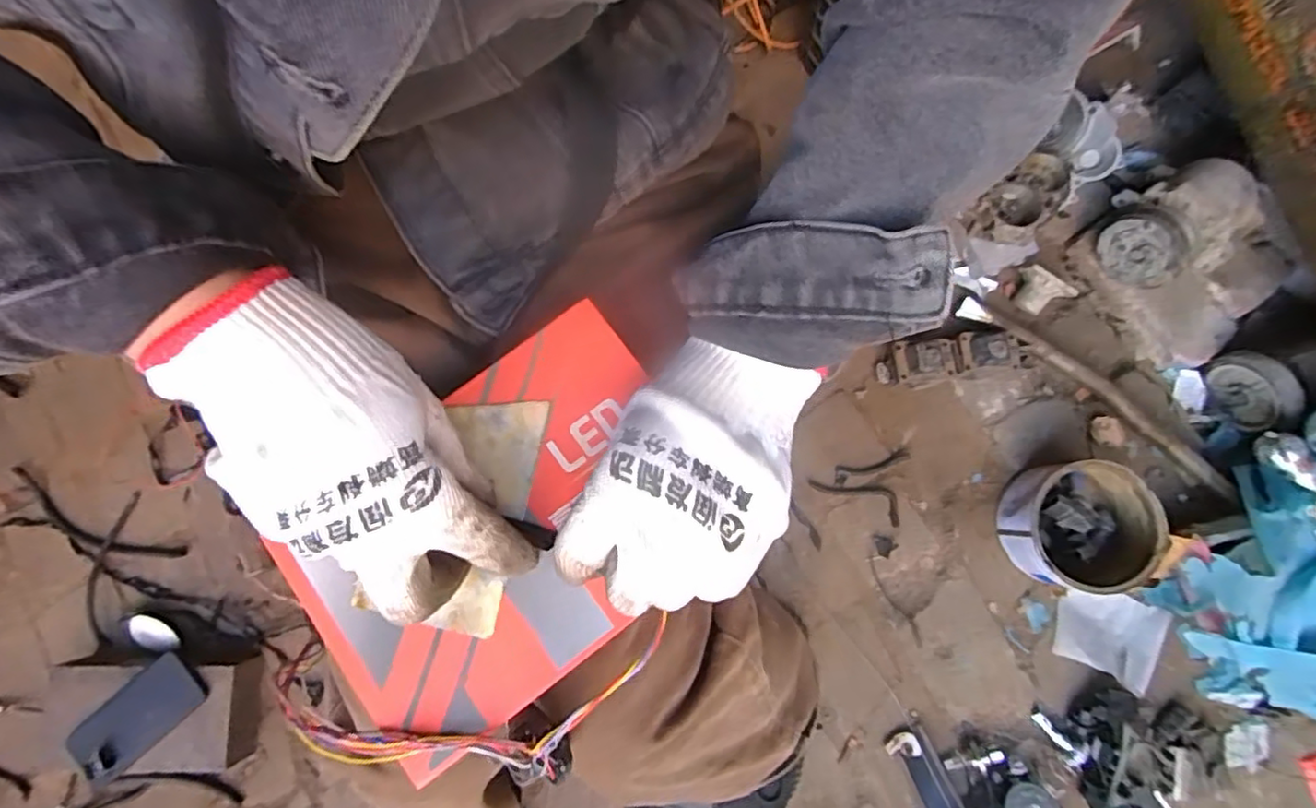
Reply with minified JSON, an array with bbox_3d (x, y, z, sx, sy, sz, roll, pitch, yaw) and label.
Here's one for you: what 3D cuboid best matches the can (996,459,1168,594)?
[{"bbox_3d":[0.520,0.152,0.795,0.153,0.098,0.150,0,79,1],"label":"can"}]

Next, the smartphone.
[{"bbox_3d":[-0.606,0.363,0.744,0.078,0.011,0.134,44,71,9],"label":"smartphone"}]

